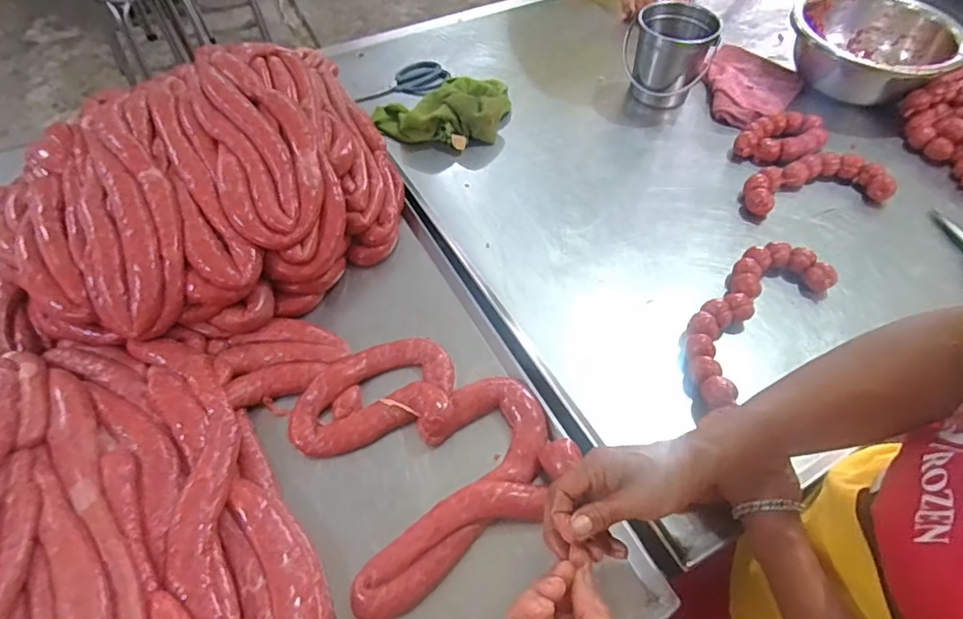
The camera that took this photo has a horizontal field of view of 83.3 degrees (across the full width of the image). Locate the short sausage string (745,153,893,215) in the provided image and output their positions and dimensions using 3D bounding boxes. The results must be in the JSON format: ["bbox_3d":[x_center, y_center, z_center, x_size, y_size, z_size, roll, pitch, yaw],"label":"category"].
[{"bbox_3d":[0.516,-0.200,0.852,0.234,0.037,0.101,-7,56,-6],"label":"short sausage string"}]

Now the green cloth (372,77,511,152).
[{"bbox_3d":[-0.055,-0.340,0.937,0.244,0.064,0.162,-22,59,-15],"label":"green cloth"}]

